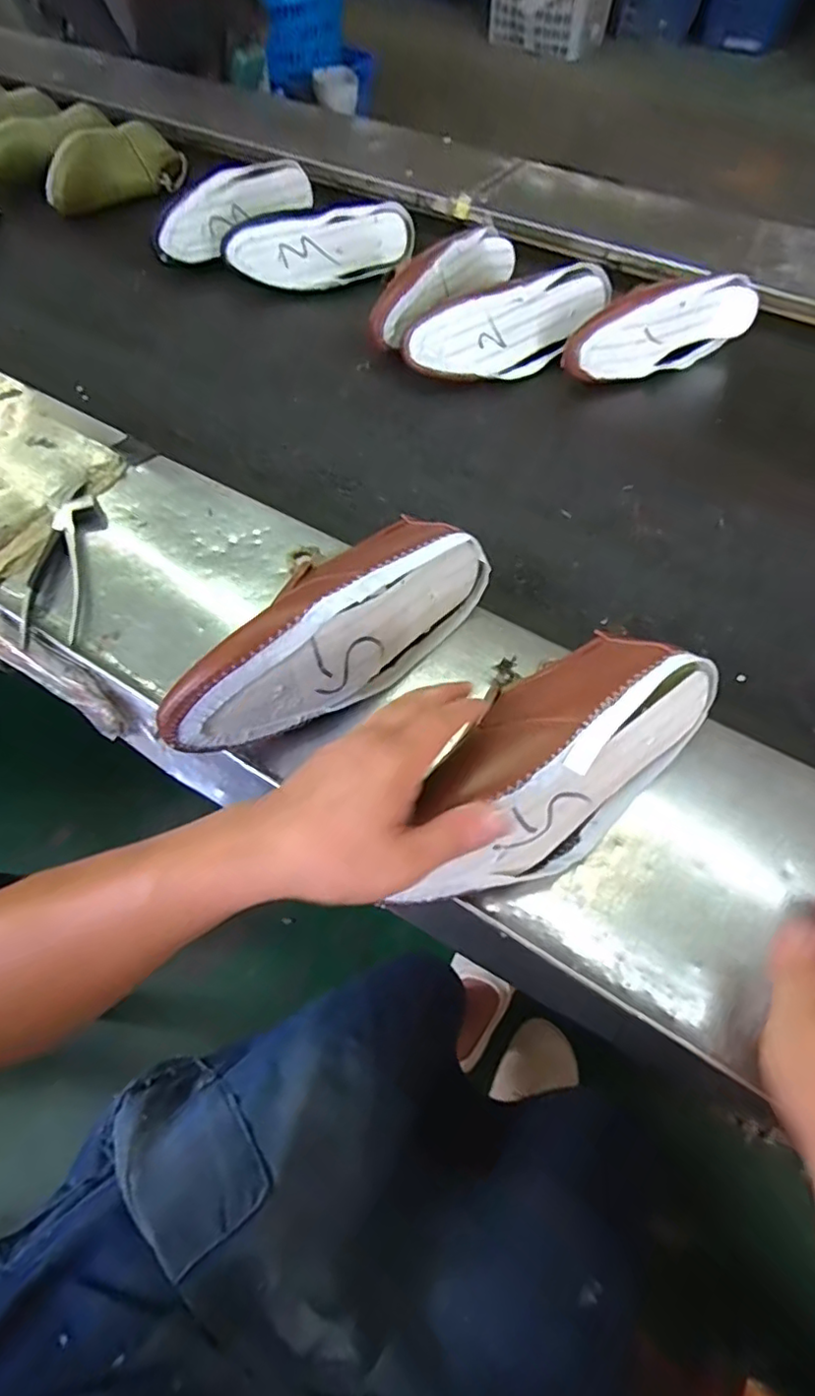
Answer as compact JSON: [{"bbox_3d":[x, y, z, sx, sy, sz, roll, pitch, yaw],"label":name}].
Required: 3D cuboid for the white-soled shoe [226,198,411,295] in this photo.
[{"bbox_3d":[-0.126,-0.639,0.854,0.252,0.081,0.081,-16,60,-8],"label":"white-soled shoe"}]

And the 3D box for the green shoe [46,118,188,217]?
[{"bbox_3d":[-0.448,-0.827,0.936,0.085,0.078,0.254,23,63,14],"label":"green shoe"}]

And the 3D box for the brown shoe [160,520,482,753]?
[{"bbox_3d":[-0.052,-0.050,0.441,0.080,0.103,0.259,36,67,20],"label":"brown shoe"}]

